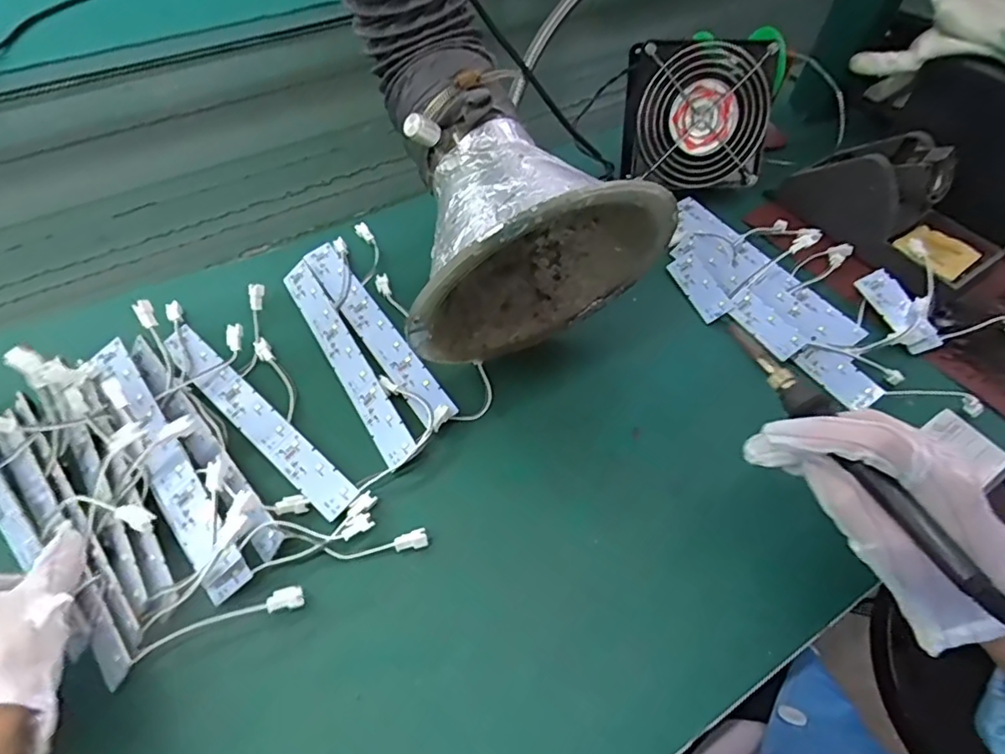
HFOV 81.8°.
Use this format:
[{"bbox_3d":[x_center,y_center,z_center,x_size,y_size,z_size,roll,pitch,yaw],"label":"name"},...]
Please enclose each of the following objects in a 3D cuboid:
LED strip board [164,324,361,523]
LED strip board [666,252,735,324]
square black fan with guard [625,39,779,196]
[{"bbox_3d":[-0.168,0.026,0.390,0.189,0.004,0.027,37,73,21],"label":"LED strip board"},{"bbox_3d":[0.163,-0.075,0.479,0.025,0.004,0.065,-33,62,14],"label":"LED strip board"},{"bbox_3d":[0.179,-0.236,0.531,0.126,0.123,0.037,-4,29,-1],"label":"square black fan with guard"}]

